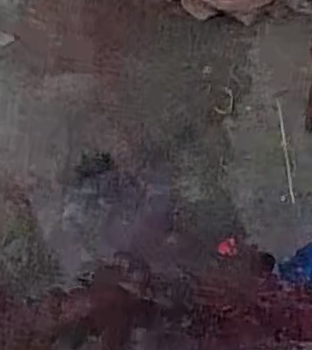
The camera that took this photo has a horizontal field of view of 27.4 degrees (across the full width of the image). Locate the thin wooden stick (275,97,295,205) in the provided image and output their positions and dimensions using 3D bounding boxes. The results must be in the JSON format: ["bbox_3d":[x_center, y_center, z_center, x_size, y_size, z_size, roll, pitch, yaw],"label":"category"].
[{"bbox_3d":[0.150,-0.029,0.741,0.006,0.007,0.133,-5,69,0],"label":"thin wooden stick"}]

